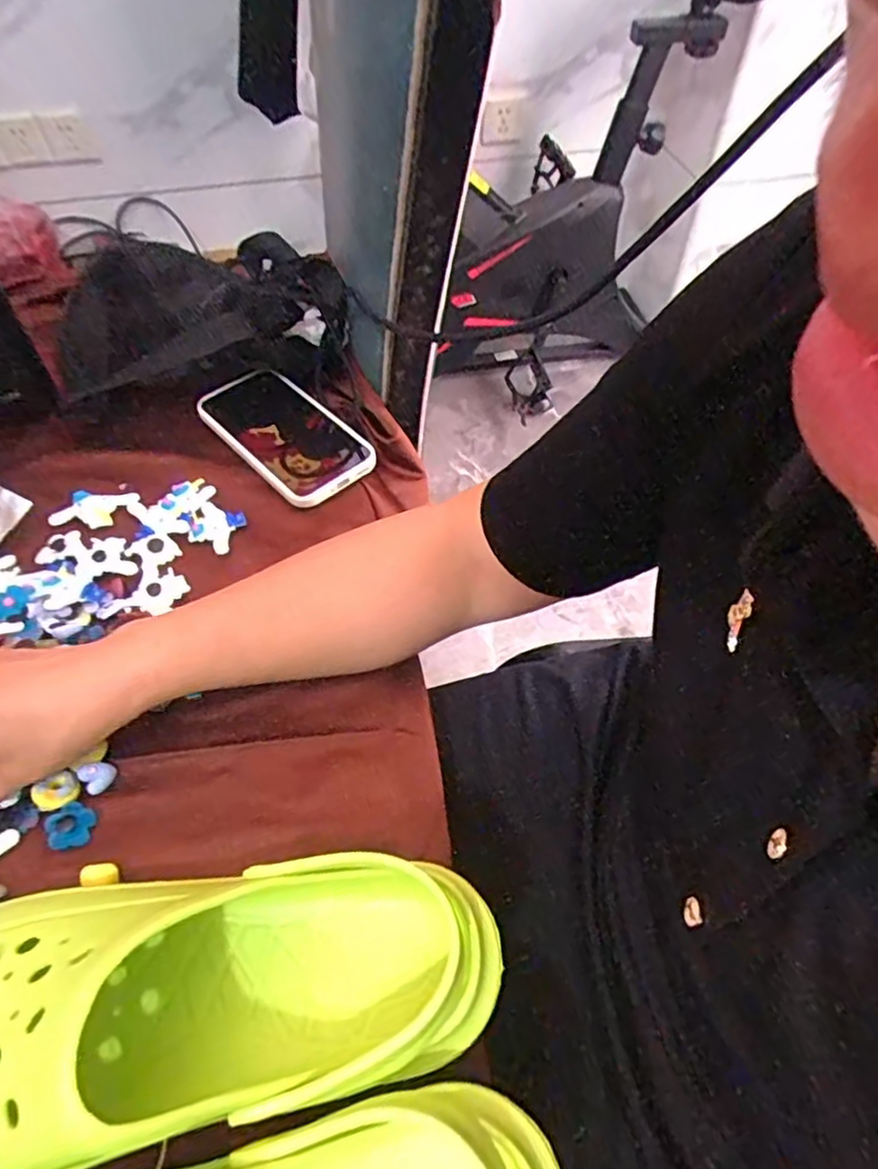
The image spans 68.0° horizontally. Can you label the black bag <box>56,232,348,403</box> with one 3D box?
[{"bbox_3d":[-0.200,-0.220,0.554,0.238,0.109,0.049,-6,55,-3],"label":"black bag"}]

